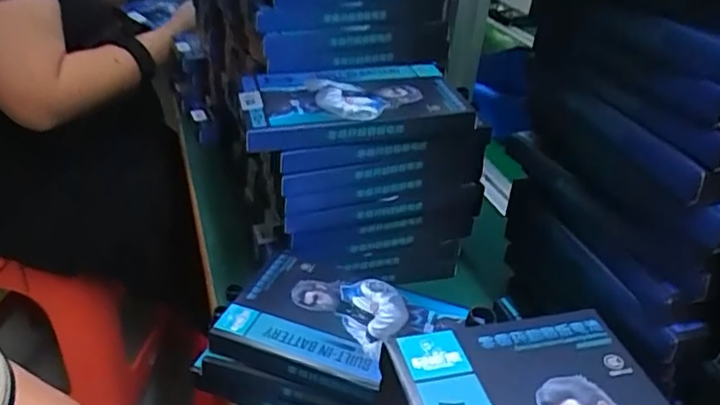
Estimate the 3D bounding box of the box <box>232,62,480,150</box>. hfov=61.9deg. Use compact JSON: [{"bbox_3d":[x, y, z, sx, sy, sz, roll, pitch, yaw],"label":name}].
[{"bbox_3d":[-0.005,-0.077,0.452,0.168,0.023,0.089,-4,33,-15],"label":"box"}]

